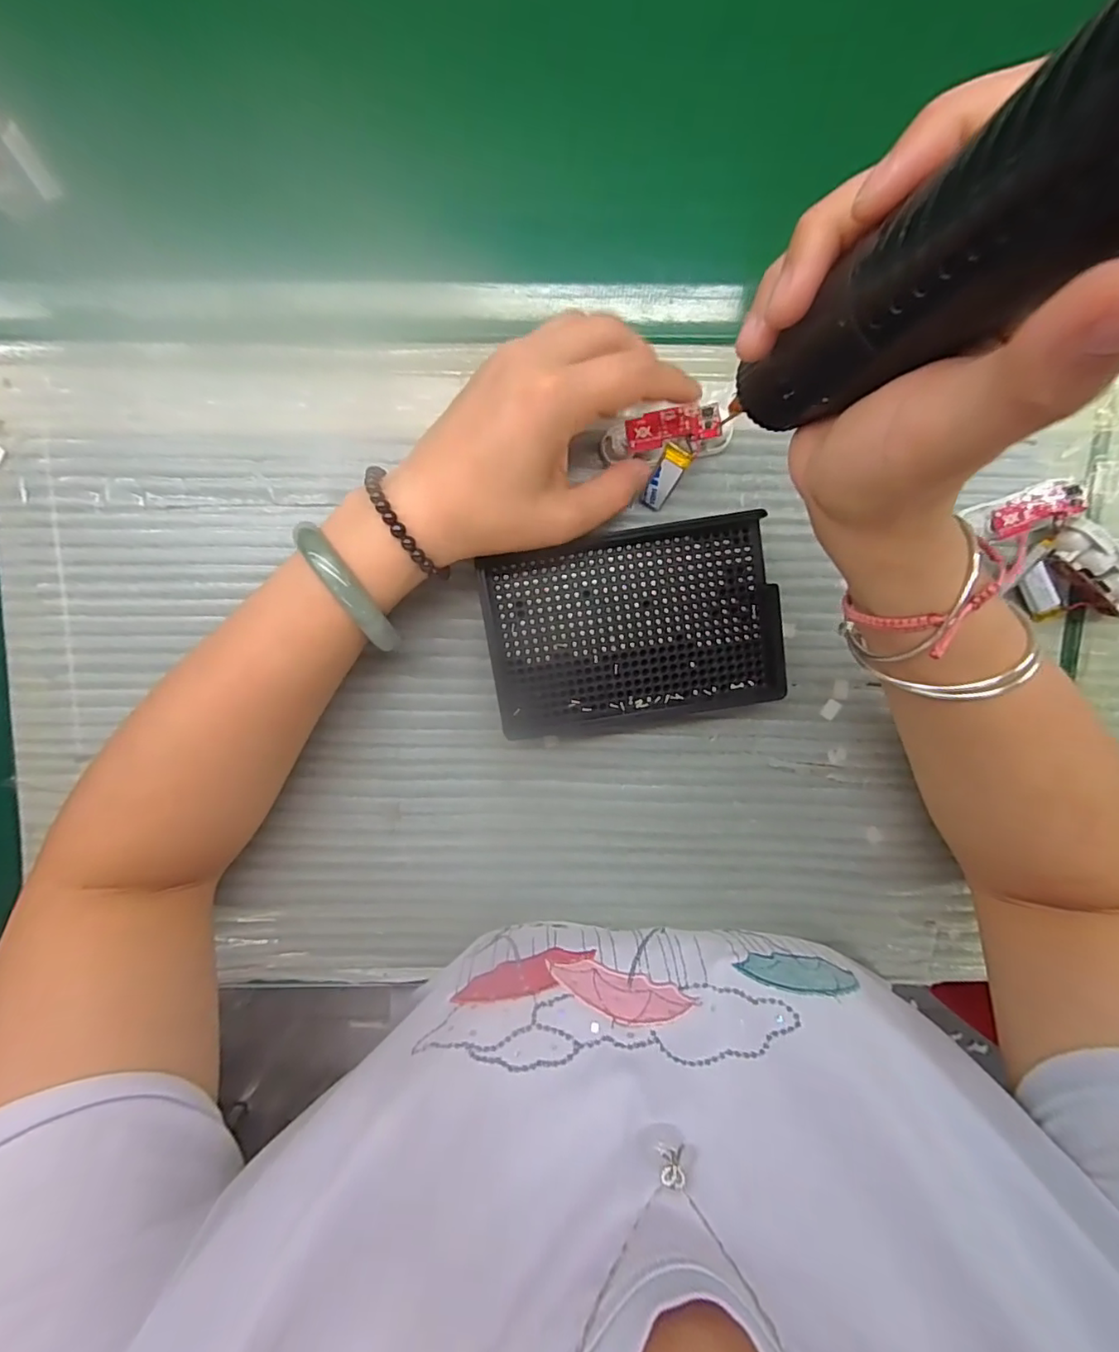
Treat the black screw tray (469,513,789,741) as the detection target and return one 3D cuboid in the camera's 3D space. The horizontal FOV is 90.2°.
[{"bbox_3d":[0.035,-0.024,0.278,0.138,0.023,0.091,-9,98,0],"label":"black screw tray"}]

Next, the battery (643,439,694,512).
[{"bbox_3d":[0.050,-0.093,0.266,0.013,0.036,0.005,22,54,-4],"label":"battery"}]

